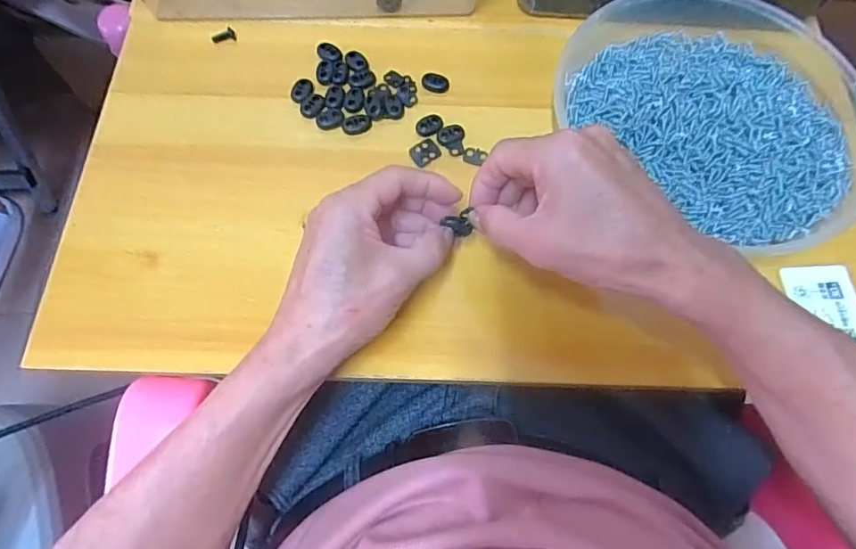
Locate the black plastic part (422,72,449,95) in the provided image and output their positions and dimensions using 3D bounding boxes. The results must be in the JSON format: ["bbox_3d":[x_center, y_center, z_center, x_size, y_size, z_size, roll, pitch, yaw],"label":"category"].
[{"bbox_3d":[0.006,-0.155,0.413,0.022,0.004,0.016,5,69,-1],"label":"black plastic part"}]

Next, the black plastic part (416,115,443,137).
[{"bbox_3d":[0.002,-0.115,0.398,0.021,0.004,0.016,-31,73,-13],"label":"black plastic part"}]

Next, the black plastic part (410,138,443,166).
[{"bbox_3d":[-0.002,-0.093,0.391,0.021,0.004,0.018,-33,74,-13],"label":"black plastic part"}]

